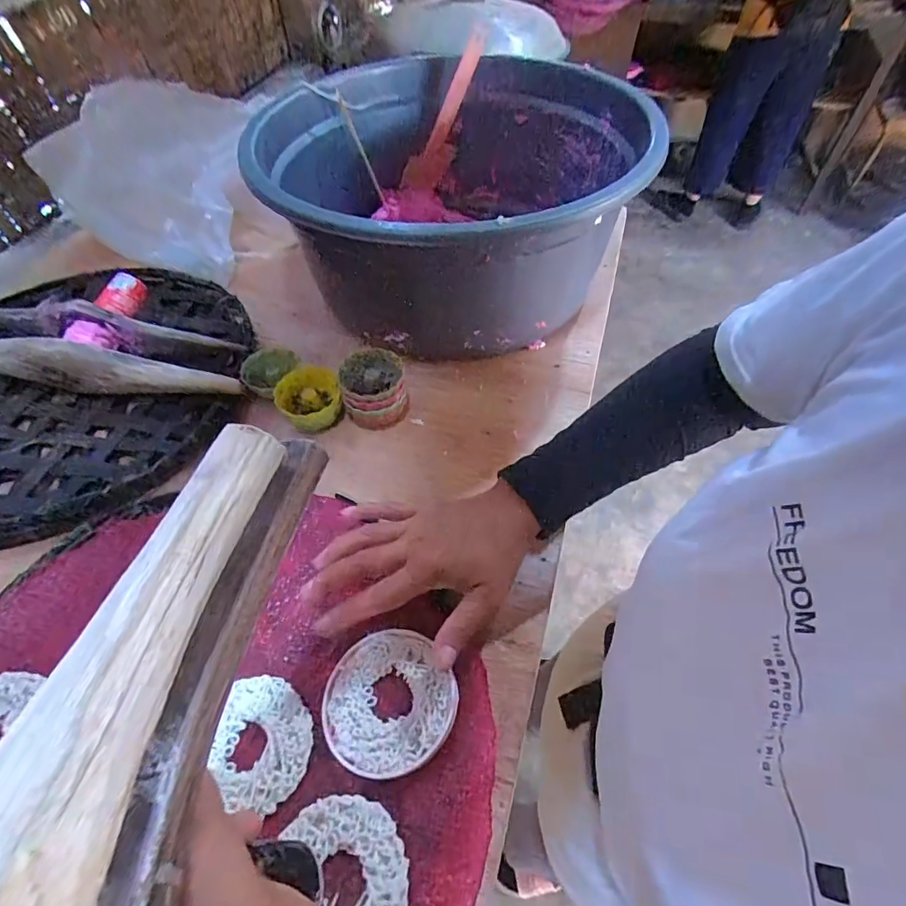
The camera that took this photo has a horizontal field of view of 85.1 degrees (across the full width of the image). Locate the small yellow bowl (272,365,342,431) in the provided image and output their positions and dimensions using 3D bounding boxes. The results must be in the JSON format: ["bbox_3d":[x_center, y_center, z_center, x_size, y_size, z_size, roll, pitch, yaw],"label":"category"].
[{"bbox_3d":[-0.136,-0.048,0.471,0.059,0.039,0.058,0,53,-1],"label":"small yellow bowl"}]

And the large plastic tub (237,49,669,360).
[{"bbox_3d":[0.001,-0.290,0.570,0.384,0.189,0.395,0,53,-1],"label":"large plastic tub"}]

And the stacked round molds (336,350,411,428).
[{"bbox_3d":[-0.076,-0.058,0.477,0.060,0.056,0.066,0,53,-1],"label":"stacked round molds"}]

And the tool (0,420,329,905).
[{"bbox_3d":[-0.102,0.117,0.118,0.054,0.038,0.282,15,64,10],"label":"tool"}]

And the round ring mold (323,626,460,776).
[{"bbox_3d":[-0.042,0.162,0.326,0.085,0.011,0.085,0,53,-1],"label":"round ring mold"}]

